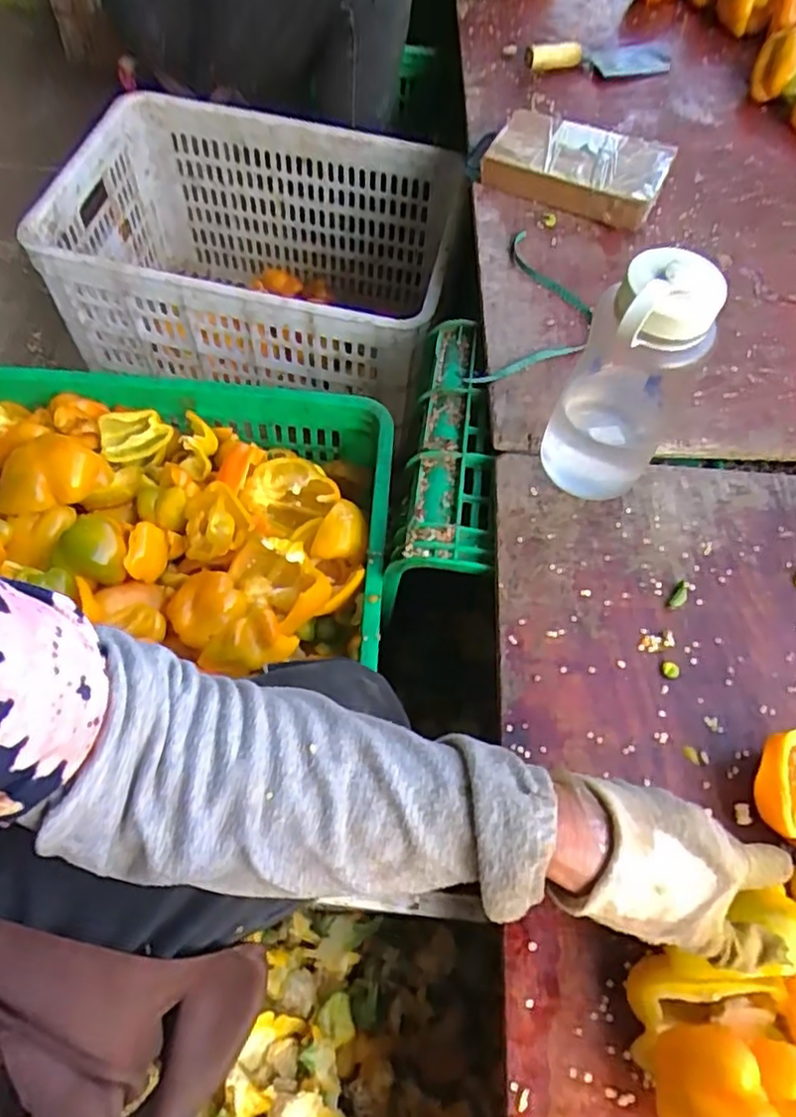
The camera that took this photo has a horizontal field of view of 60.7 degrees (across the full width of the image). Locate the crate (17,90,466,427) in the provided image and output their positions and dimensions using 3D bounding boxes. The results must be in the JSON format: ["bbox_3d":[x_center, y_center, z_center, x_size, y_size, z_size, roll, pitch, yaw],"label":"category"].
[{"bbox_3d":[-0.185,-0.399,0.949,0.500,0.258,0.325,14,60,5],"label":"crate"}]

